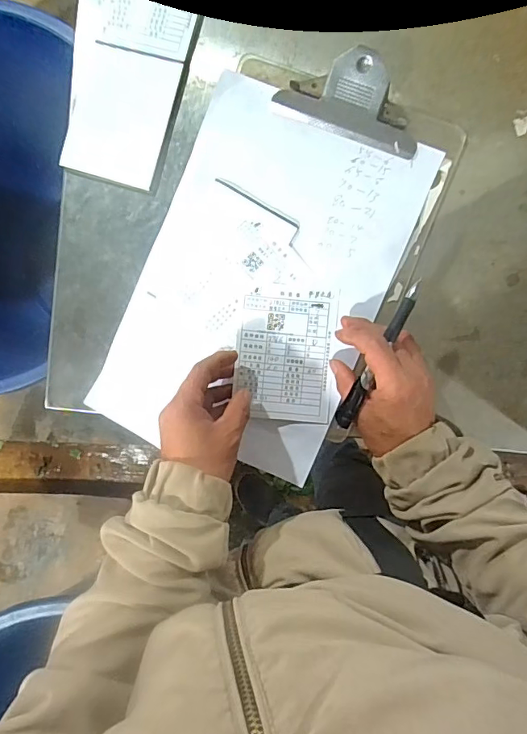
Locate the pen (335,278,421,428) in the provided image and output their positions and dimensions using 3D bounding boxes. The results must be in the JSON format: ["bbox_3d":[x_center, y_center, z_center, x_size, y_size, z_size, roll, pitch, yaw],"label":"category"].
[{"bbox_3d":[0.097,-0.009,0.395,0.014,0.008,0.135,27,99,3],"label":"pen"}]

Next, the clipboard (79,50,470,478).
[{"bbox_3d":[0.015,-0.093,0.436,0.240,0.028,0.368,21,91,3],"label":"clipboard"}]

